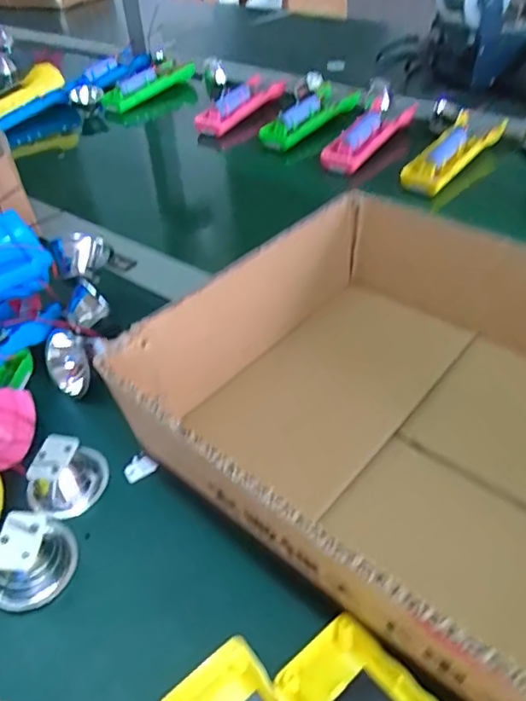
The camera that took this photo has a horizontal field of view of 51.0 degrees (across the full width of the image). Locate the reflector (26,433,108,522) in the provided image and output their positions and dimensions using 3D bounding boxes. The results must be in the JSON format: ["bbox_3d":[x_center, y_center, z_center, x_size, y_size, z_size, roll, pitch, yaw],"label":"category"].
[{"bbox_3d":[-0.107,0.069,0.303,0.036,0.031,0.040,14,45,17],"label":"reflector"}]

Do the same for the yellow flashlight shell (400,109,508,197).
[{"bbox_3d":[0.195,-0.209,0.564,0.043,0.024,0.144,31,55,29],"label":"yellow flashlight shell"}]

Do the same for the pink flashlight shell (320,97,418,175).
[{"bbox_3d":[0.115,-0.241,0.602,0.041,0.031,0.140,27,53,26],"label":"pink flashlight shell"}]

